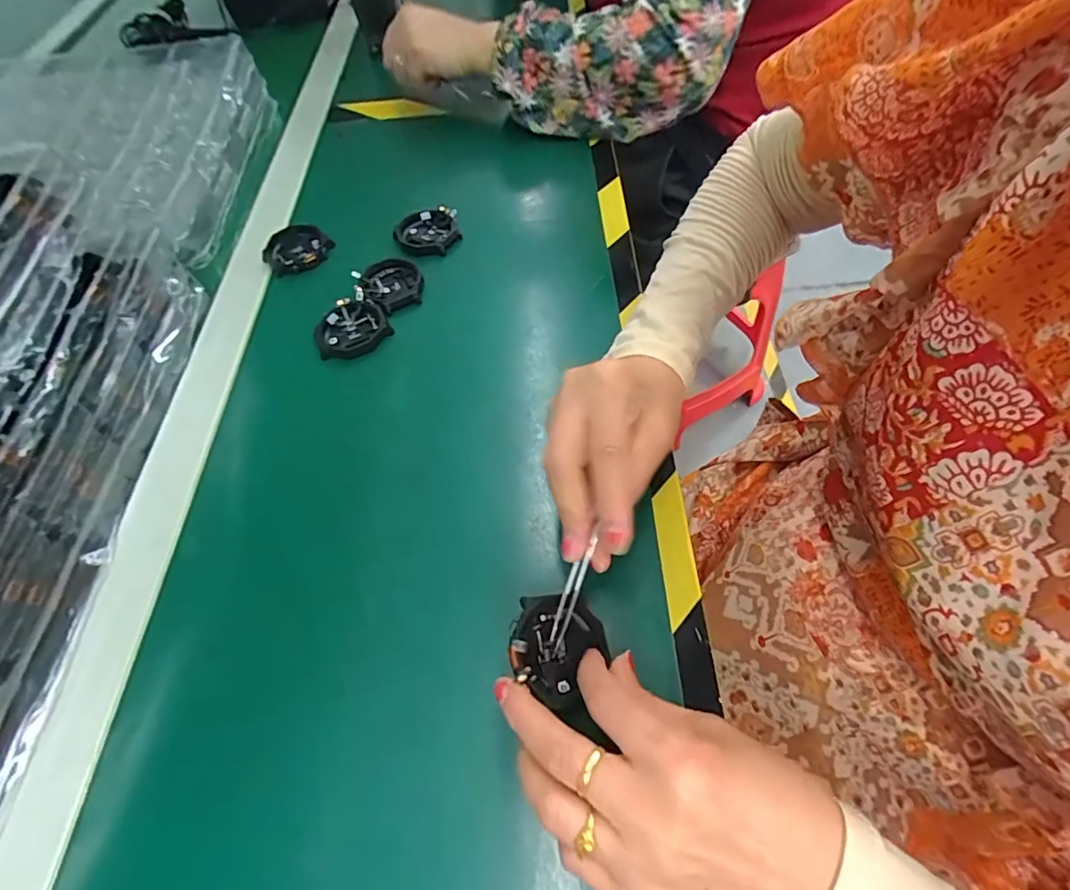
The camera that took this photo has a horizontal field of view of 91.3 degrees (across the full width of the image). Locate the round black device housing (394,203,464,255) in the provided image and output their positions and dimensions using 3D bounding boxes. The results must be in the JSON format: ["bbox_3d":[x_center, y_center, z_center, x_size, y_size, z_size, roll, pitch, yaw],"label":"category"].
[{"bbox_3d":[-0.090,-0.176,0.433,0.053,0.015,0.047,-12,57,-1],"label":"round black device housing"}]

